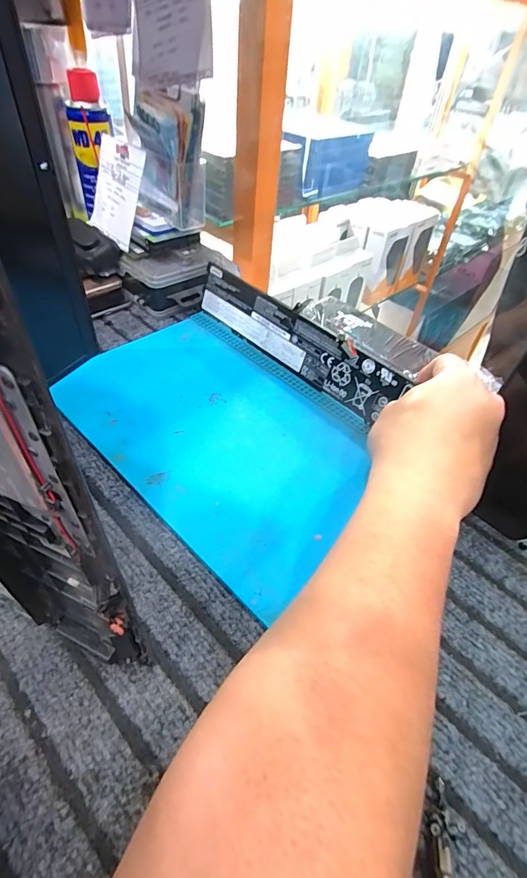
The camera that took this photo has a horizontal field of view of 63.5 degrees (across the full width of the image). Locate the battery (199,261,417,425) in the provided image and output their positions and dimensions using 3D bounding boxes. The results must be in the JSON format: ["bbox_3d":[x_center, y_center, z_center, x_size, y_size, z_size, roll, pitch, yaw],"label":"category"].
[{"bbox_3d":[0.024,-0.109,0.458,0.272,0.057,0.007,40,37,28],"label":"battery"}]

